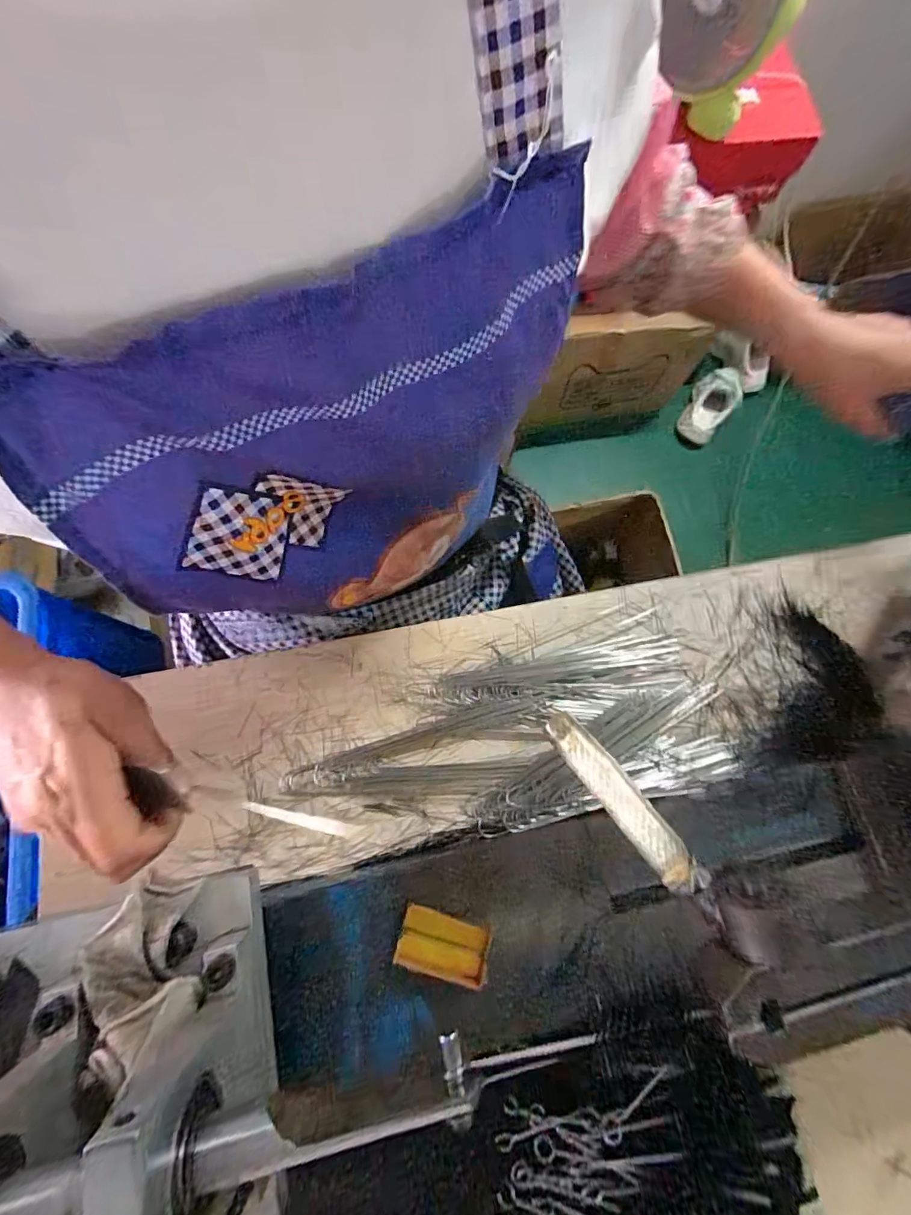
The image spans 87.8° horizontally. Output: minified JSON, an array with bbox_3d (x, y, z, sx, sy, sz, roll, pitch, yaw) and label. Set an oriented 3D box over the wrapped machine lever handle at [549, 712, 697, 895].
[{"bbox_3d":[0.076,0.088,0.226,0.017,0.011,0.089,-33,60,-11],"label":"wrapped machine lever handle"}]

